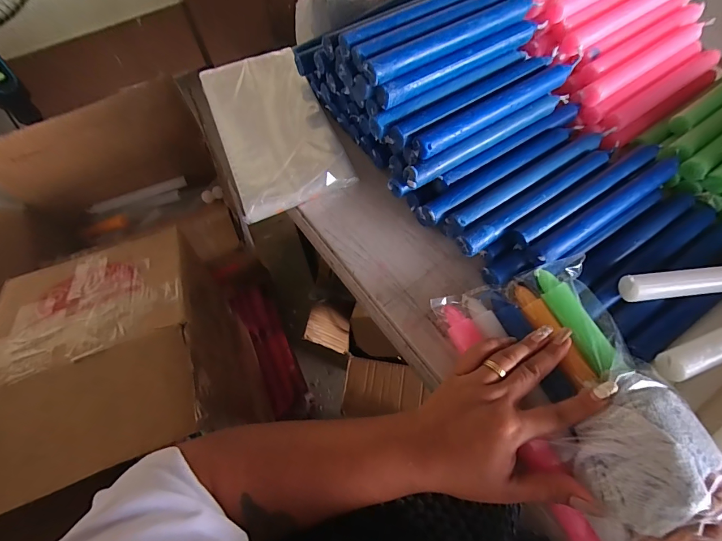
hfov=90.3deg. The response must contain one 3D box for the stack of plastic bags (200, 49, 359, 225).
[{"bbox_3d":[-0.110,-0.180,0.440,0.131,0.024,0.248,-21,65,-9],"label":"stack of plastic bags"}]

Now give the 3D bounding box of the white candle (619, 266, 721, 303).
[{"bbox_3d":[0.333,0.006,0.313,0.206,0.016,0.024,-6,63,-2],"label":"white candle"}]

